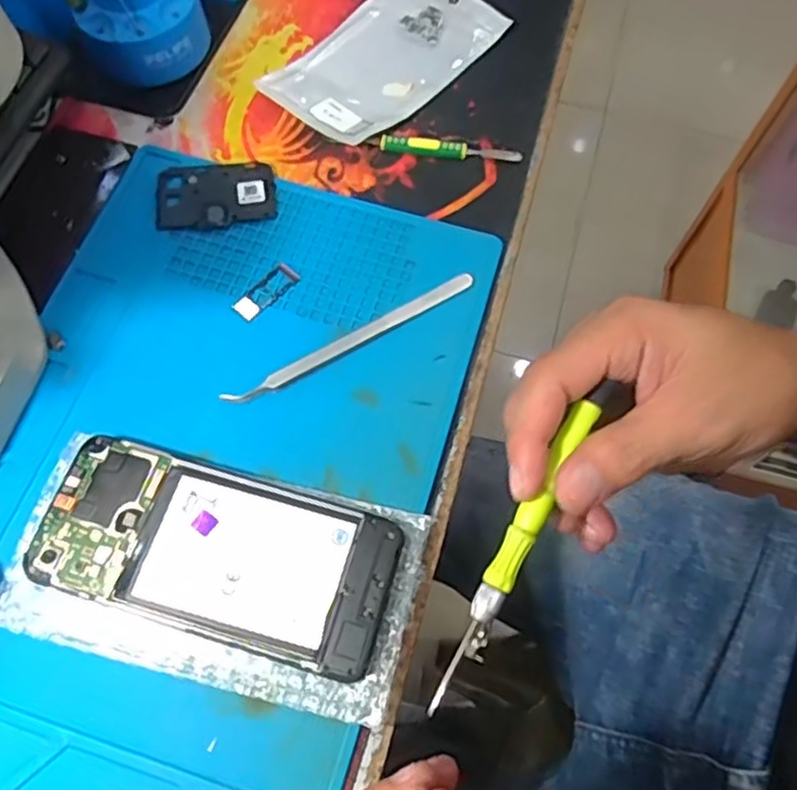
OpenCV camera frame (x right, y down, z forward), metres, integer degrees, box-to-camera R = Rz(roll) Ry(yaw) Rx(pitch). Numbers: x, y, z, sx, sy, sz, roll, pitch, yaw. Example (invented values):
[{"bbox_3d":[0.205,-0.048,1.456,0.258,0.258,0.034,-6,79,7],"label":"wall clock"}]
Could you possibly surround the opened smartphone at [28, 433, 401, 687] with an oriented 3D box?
[{"bbox_3d":[-0.083,0.072,0.314,0.160,0.016,0.071,16,68,5],"label":"opened smartphone"}]

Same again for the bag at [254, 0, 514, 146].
[{"bbox_3d":[-0.009,-0.225,0.449,0.084,0.012,0.155,42,72,15],"label":"bag"}]

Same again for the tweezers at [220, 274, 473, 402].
[{"bbox_3d":[-0.023,-0.030,0.367,0.148,0.006,0.010,-29,71,-13],"label":"tweezers"}]

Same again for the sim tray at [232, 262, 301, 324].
[{"bbox_3d":[-0.074,-0.058,0.379,0.015,0.004,0.041,40,72,14],"label":"sim tray"}]

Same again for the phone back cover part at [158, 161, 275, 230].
[{"bbox_3d":[-0.110,-0.121,0.407,0.069,0.005,0.048,-6,67,-4],"label":"phone back cover part"}]

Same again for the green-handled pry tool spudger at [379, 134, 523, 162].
[{"bbox_3d":[0.033,-0.153,0.423,0.087,0.008,0.012,7,67,2],"label":"green-handled pry tool spudger"}]

